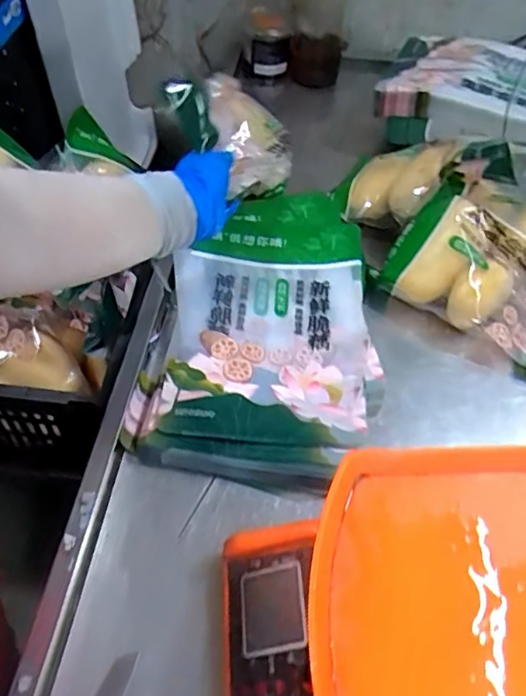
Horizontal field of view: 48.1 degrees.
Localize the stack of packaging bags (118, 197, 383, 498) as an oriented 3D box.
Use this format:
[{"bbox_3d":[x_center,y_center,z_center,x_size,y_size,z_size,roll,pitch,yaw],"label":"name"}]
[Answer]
[{"bbox_3d":[0.003,-0.029,0.653,0.224,0.049,0.368,9,51,3],"label":"stack of packaging bags"}]

